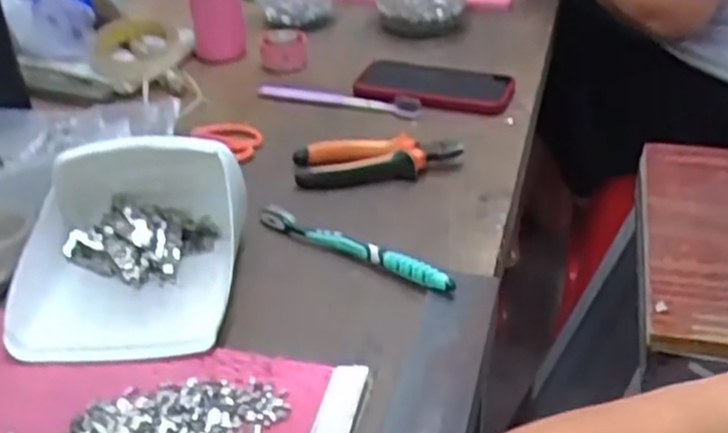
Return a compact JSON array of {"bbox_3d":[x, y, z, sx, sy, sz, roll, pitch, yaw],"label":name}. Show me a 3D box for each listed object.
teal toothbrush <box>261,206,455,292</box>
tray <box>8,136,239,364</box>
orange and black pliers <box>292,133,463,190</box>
[{"bbox_3d":[-0.008,0.020,0.623,0.179,0.018,0.015,22,40,28],"label":"teal toothbrush"},{"bbox_3d":[-0.170,0.013,0.579,0.154,0.078,0.178,3,35,3],"label":"tray"},{"bbox_3d":[0.013,-0.054,0.722,0.149,0.021,0.043,0,35,-1],"label":"orange and black pliers"}]

